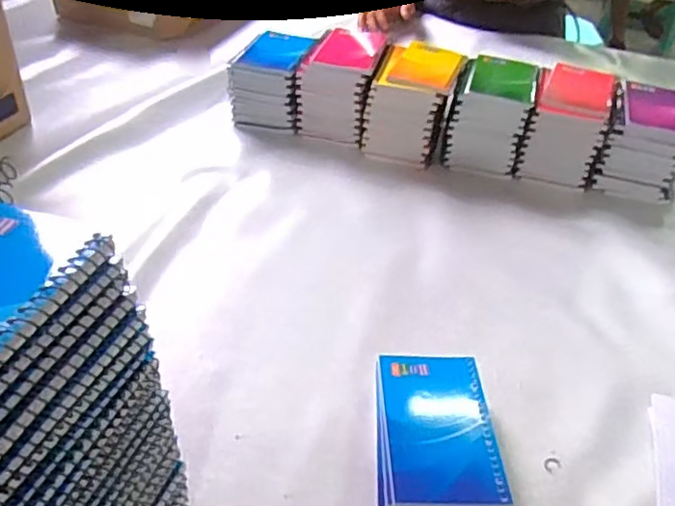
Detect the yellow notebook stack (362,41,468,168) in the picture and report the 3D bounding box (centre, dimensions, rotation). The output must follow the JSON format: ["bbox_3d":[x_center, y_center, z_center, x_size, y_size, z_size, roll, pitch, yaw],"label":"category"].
[{"bbox_3d":[0.105,-0.203,0.826,0.106,0.106,0.143,16,41,14],"label":"yellow notebook stack"}]

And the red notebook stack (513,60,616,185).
[{"bbox_3d":[0.302,-0.170,0.805,0.091,0.113,0.129,16,41,14],"label":"red notebook stack"}]

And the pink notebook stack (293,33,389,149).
[{"bbox_3d":[0.007,-0.232,0.837,0.098,0.127,0.105,14,41,12],"label":"pink notebook stack"}]

